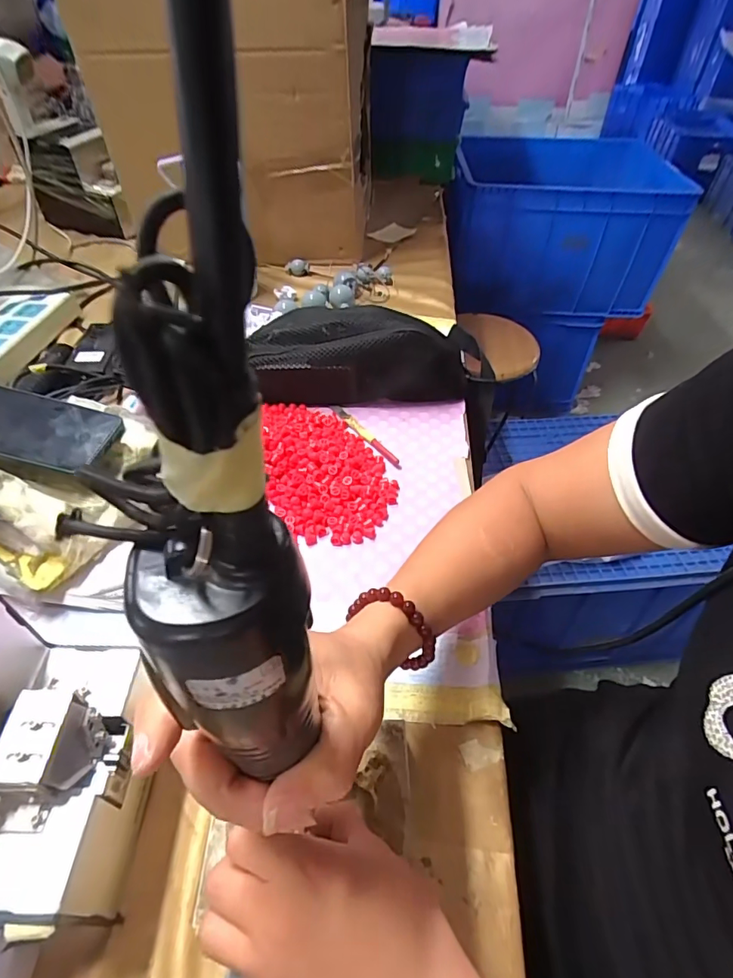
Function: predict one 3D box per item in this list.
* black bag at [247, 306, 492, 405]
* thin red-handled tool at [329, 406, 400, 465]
[{"bbox_3d":[-0.013,-0.162,0.575,0.263,0.068,0.115,-4,47,-4],"label":"black bag"},{"bbox_3d":[-0.005,-0.062,0.544,0.014,0.009,0.119,-28,54,-22],"label":"thin red-handled tool"}]

